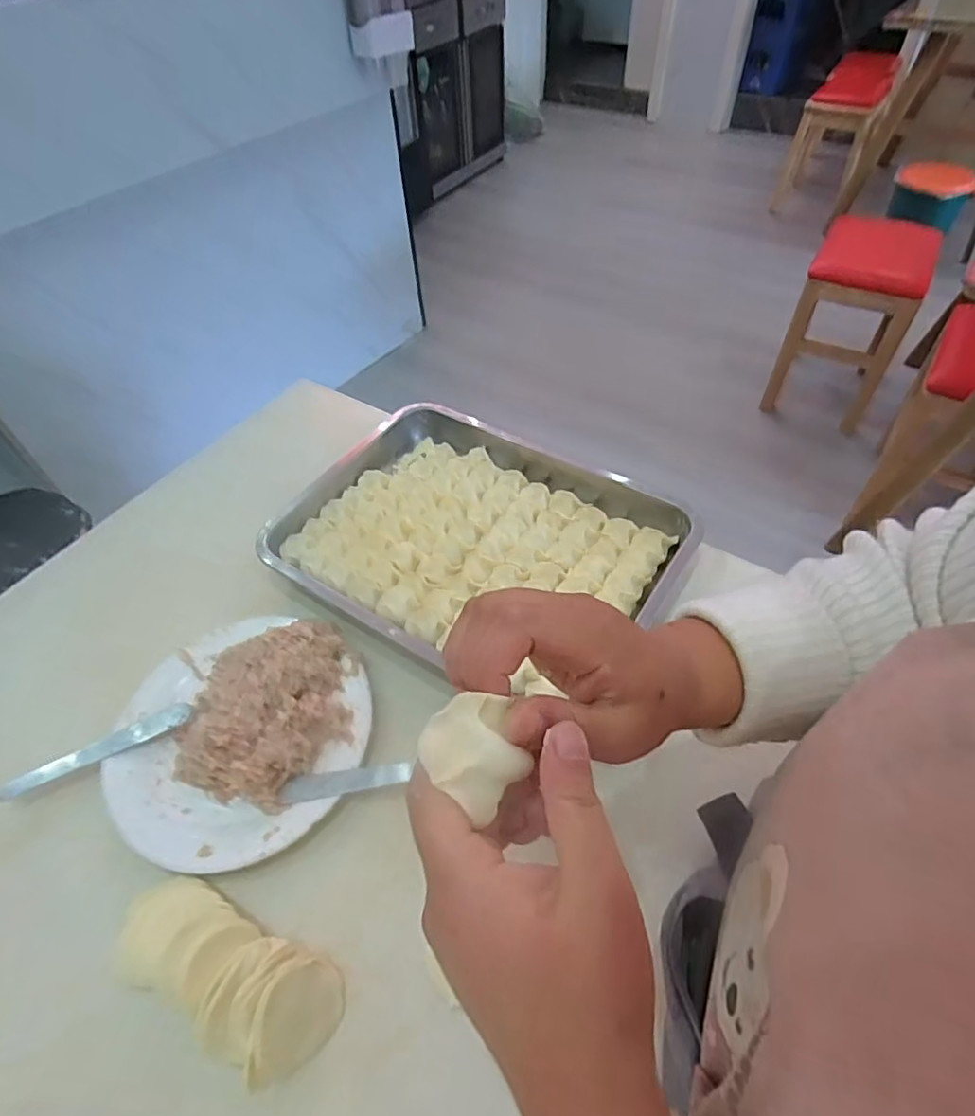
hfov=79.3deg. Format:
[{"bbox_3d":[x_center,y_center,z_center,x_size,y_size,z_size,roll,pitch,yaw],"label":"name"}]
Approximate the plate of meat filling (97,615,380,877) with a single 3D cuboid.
[{"bbox_3d":[-0.214,0.148,0.515,0.209,0.048,0.213,-1,51,2],"label":"plate of meat filling"}]

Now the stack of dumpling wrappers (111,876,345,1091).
[{"bbox_3d":[-0.186,0.282,0.404,0.176,0.036,0.072,19,54,17],"label":"stack of dumpling wrappers"}]

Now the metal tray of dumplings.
[{"bbox_3d":[-0.013,-0.023,0.630,0.403,0.041,0.305,25,56,21],"label":"metal tray of dumplings"}]

